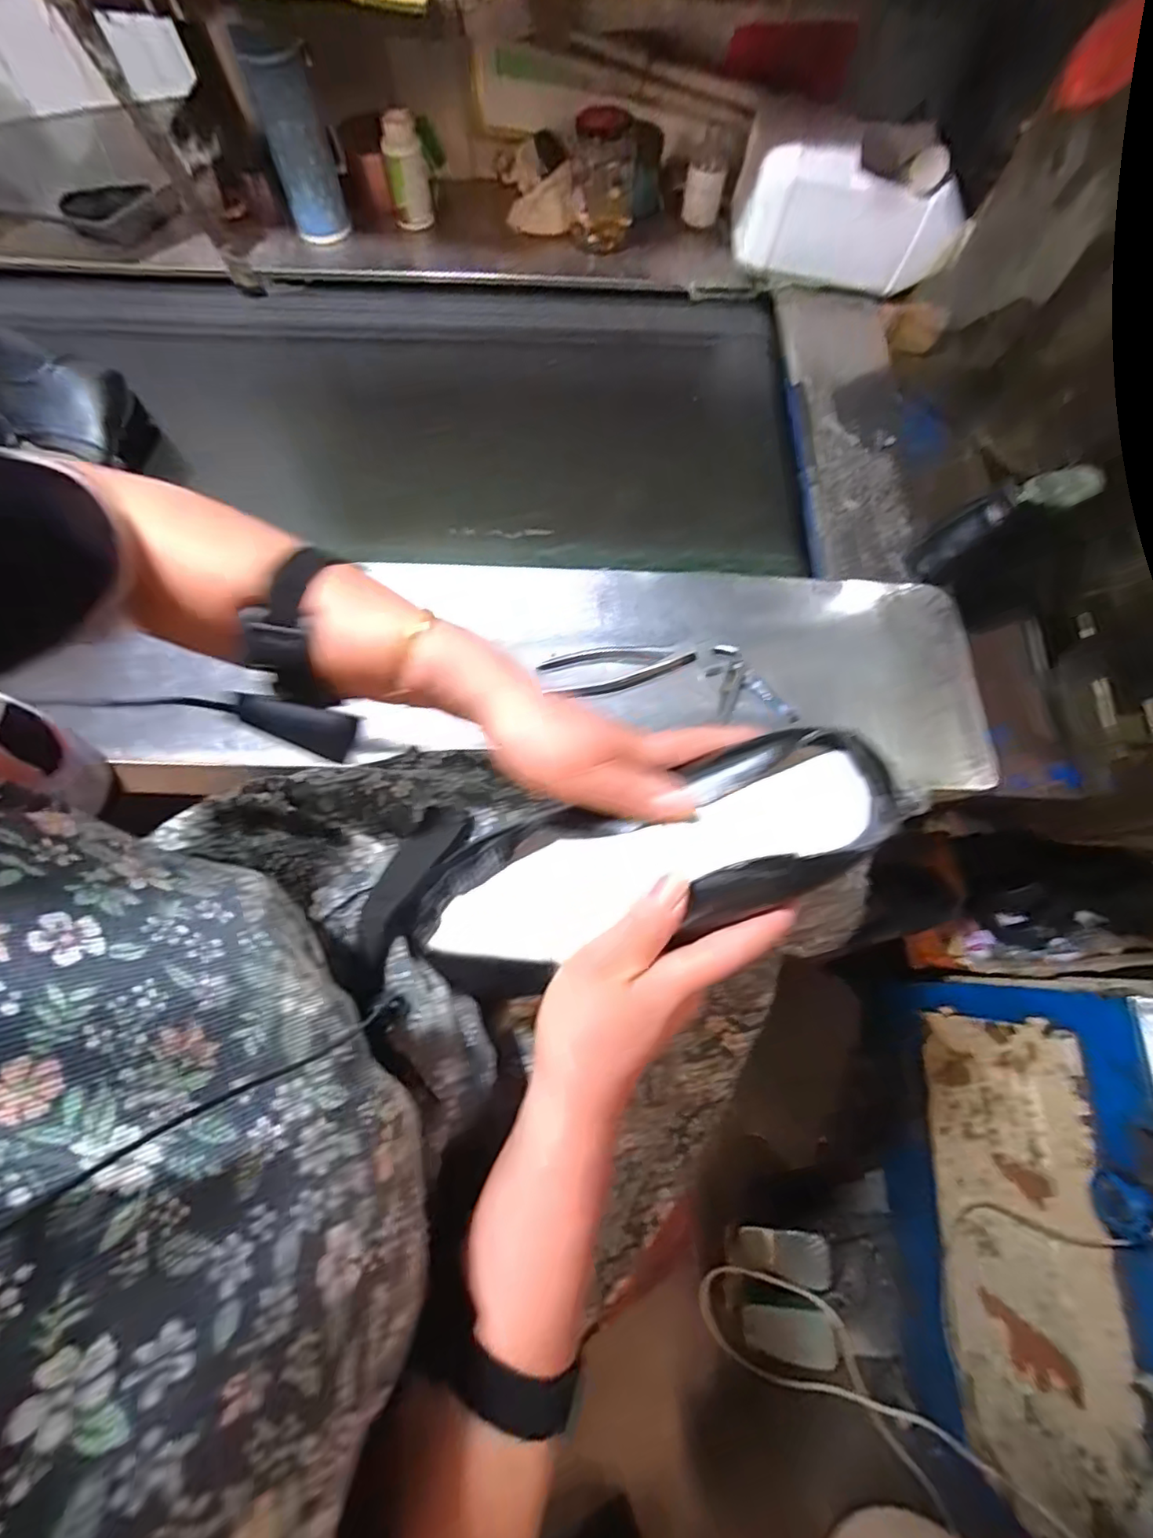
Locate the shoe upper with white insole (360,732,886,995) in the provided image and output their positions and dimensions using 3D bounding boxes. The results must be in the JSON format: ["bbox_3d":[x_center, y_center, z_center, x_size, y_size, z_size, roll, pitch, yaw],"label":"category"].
[{"bbox_3d":[0.016,0.050,0.328,0.284,0.057,0.109,-18,71,14],"label":"shoe upper with white insole"}]

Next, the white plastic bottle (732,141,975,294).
[{"bbox_3d":[0.344,-0.690,0.733,0.274,0.139,0.075,8,71,2],"label":"white plastic bottle"}]

